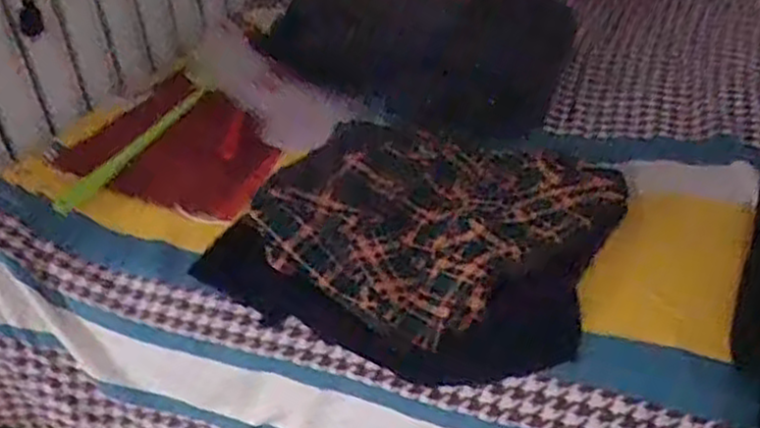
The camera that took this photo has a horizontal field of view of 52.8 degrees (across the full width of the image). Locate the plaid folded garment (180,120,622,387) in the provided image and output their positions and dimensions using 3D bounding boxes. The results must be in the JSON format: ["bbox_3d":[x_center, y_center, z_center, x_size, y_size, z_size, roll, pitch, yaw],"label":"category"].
[{"bbox_3d":[0.058,0.016,0.870,0.379,0.127,0.326,12,39,25],"label":"plaid folded garment"}]

